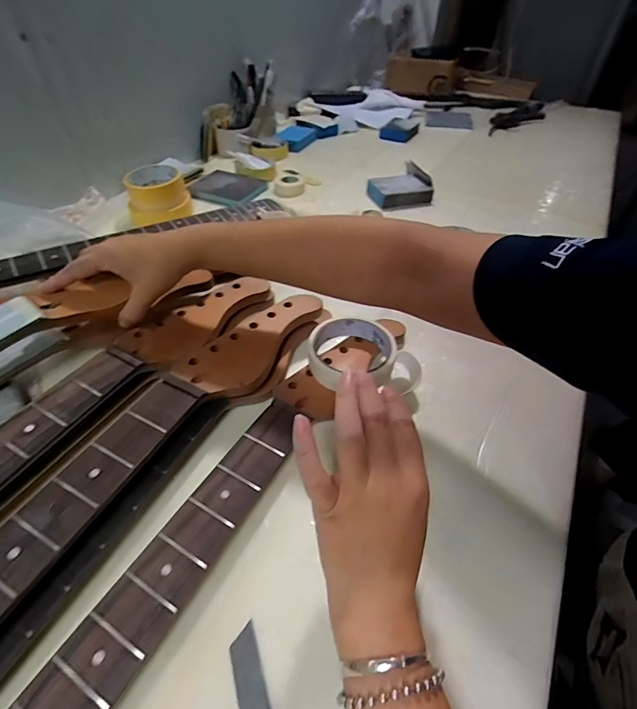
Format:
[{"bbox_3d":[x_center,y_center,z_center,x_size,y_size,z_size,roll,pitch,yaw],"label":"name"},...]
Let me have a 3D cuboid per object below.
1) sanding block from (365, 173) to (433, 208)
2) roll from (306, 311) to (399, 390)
[{"bbox_3d":[0.141,-0.290,0.684,0.097,0.022,0.074,-14,49,-14],"label":"sanding block"},{"bbox_3d":[0.035,-0.007,0.406,0.091,0.029,0.090,0,47,-1],"label":"roll"}]

